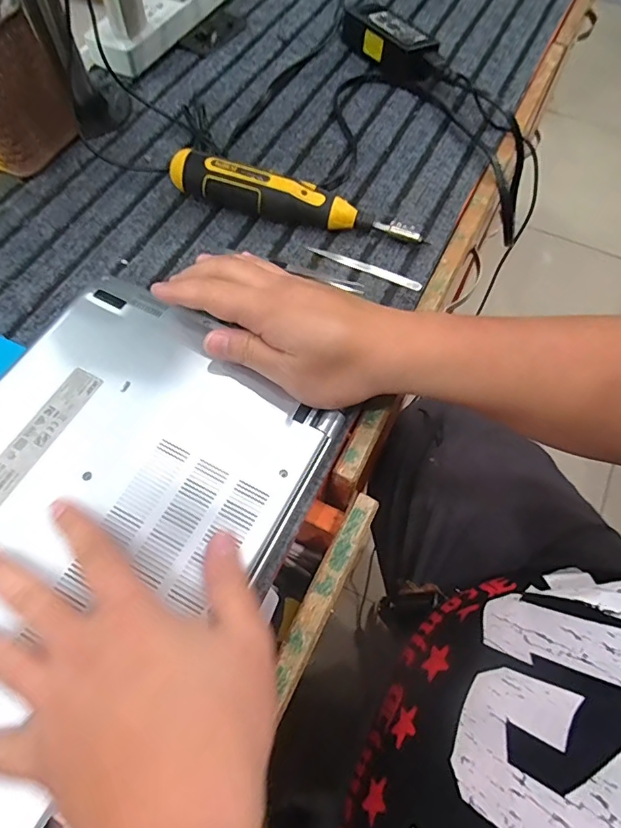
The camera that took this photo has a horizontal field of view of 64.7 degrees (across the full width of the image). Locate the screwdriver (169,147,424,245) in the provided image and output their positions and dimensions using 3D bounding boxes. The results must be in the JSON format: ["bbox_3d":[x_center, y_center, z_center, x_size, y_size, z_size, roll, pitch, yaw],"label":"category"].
[{"bbox_3d":[-0.011,-0.184,0.418,0.216,0.045,0.032,12,64,6],"label":"screwdriver"}]

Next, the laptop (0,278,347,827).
[{"bbox_3d":[-0.138,0.063,0.290,0.210,0.024,0.308,26,67,13],"label":"laptop"}]

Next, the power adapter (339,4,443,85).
[{"bbox_3d":[0.085,-0.398,0.526,0.048,0.034,0.132,-28,67,-14],"label":"power adapter"}]

